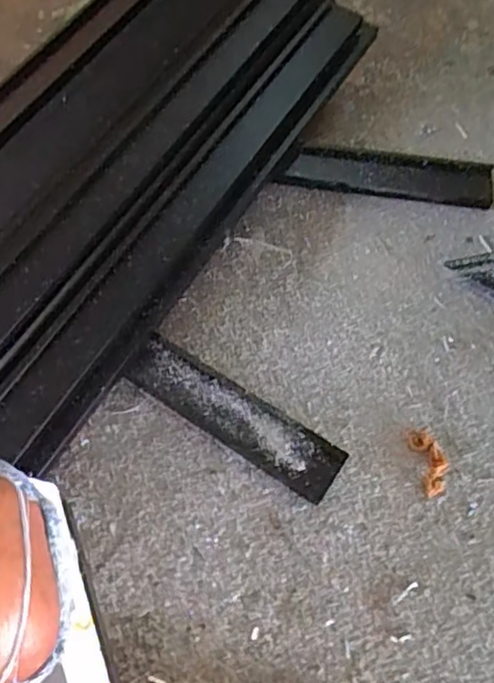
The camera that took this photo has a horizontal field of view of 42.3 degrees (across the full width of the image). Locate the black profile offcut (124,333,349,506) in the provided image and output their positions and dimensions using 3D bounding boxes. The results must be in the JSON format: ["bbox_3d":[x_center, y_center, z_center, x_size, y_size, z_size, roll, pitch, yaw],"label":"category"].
[{"bbox_3d":[-0.011,0.063,0.537,0.192,0.021,0.045,31,67,15],"label":"black profile offcut"}]

